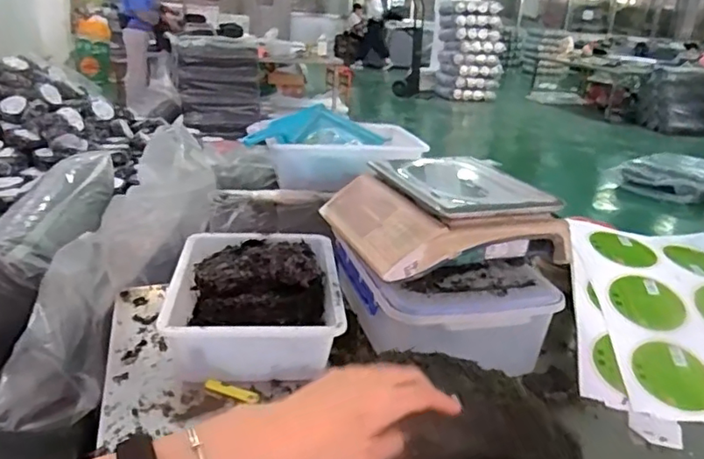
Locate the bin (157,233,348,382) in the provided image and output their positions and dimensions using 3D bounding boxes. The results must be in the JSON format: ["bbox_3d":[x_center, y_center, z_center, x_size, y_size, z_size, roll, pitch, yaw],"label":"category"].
[{"bbox_3d":[-0.167,0.092,0.989,0.281,0.116,0.340,1,23,-8],"label":"bin"}]

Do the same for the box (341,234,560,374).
[{"bbox_3d":[0.149,0.117,1.005,0.288,0.150,0.312,-2,23,-16],"label":"box"}]

